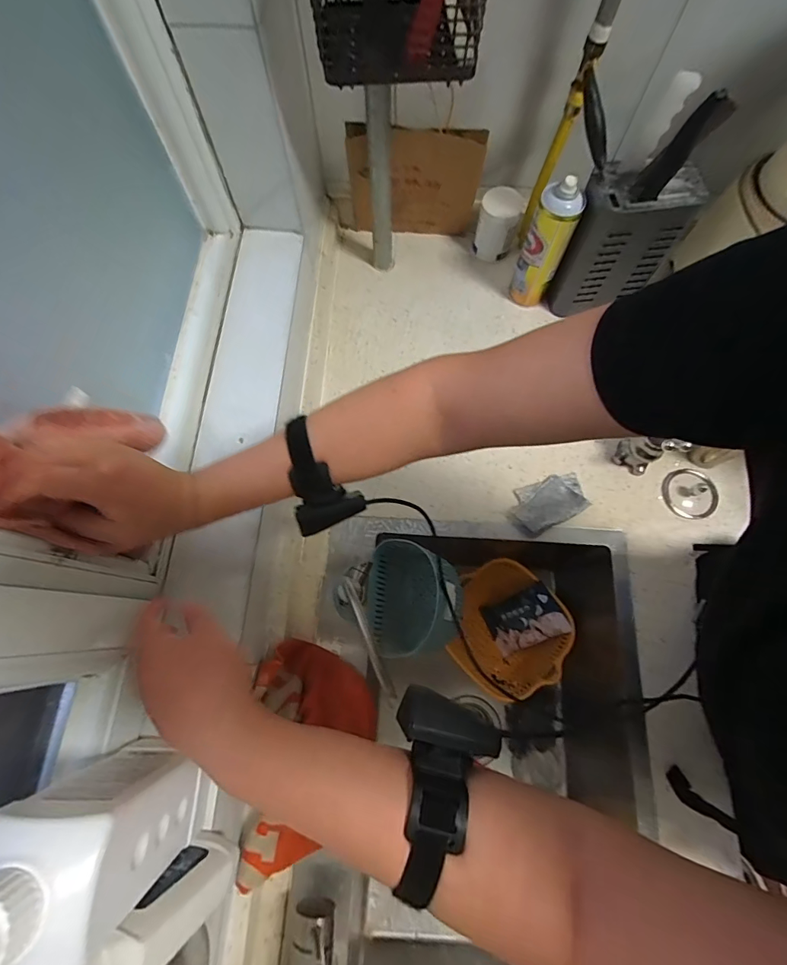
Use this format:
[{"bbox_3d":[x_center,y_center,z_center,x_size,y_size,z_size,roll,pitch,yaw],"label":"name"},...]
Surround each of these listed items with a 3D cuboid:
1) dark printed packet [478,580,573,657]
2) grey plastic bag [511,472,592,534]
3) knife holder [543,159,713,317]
[{"bbox_3d":[0.227,0.240,0.769,0.134,0.011,0.090,-35,74,30],"label":"dark printed packet"},{"bbox_3d":[0.234,0.030,0.662,0.109,0.027,0.071,-21,73,-7],"label":"grey plastic bag"},{"bbox_3d":[0.330,-0.358,0.670,0.152,0.207,0.065,-6,72,-2],"label":"knife holder"}]

